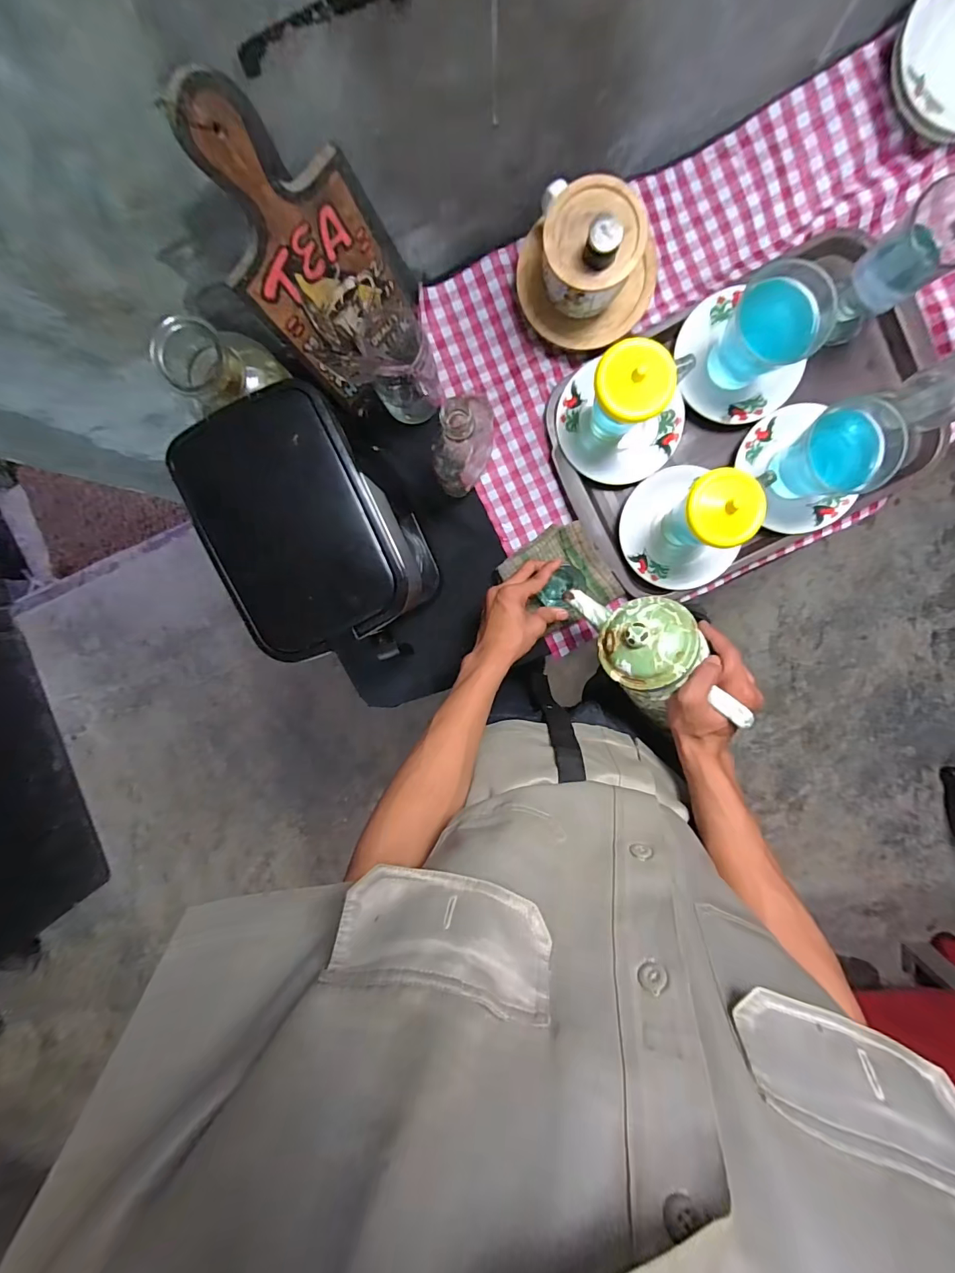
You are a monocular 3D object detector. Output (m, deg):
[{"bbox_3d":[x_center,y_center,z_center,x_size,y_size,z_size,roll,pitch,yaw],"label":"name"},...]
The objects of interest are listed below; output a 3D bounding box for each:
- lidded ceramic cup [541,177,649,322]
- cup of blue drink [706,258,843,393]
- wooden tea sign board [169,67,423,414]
[{"bbox_3d":[0.114,-0.393,0.454,0.096,0.090,0.098,0,97,3],"label":"lidded ceramic cup"},{"bbox_3d":[0.314,-0.333,0.488,0.091,0.095,0.093,0,97,3],"label":"cup of blue drink"},{"bbox_3d":[-0.149,-0.356,0.428,0.151,0.278,0.027,-47,74,8],"label":"wooden tea sign board"}]

